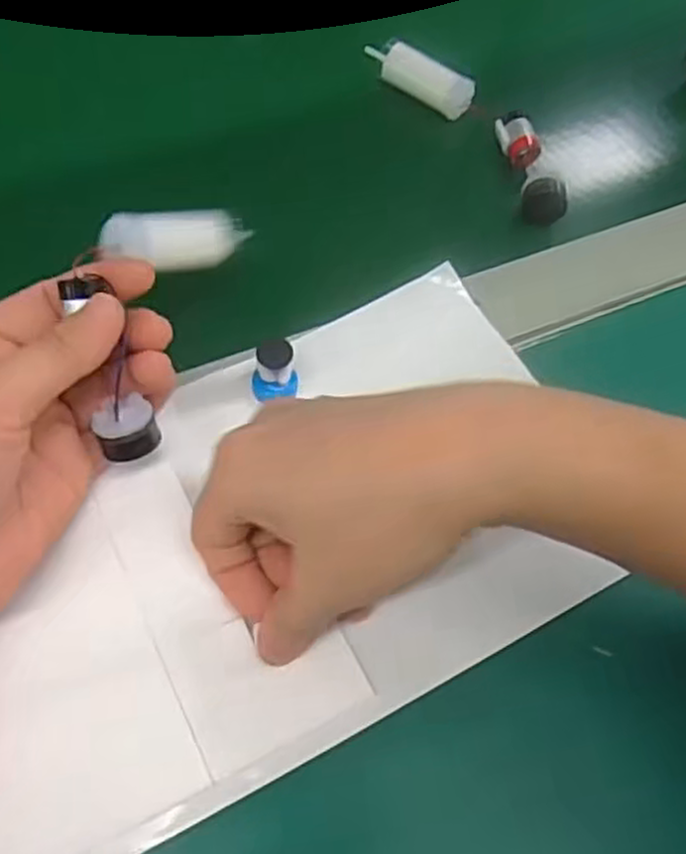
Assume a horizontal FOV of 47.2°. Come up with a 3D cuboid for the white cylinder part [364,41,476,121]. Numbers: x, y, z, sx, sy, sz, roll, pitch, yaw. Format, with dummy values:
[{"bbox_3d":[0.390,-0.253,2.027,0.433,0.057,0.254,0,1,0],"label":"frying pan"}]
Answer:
[{"bbox_3d":[0.041,-0.188,0.420,0.062,0.018,0.019,32,57,17],"label":"white cylinder part"}]

